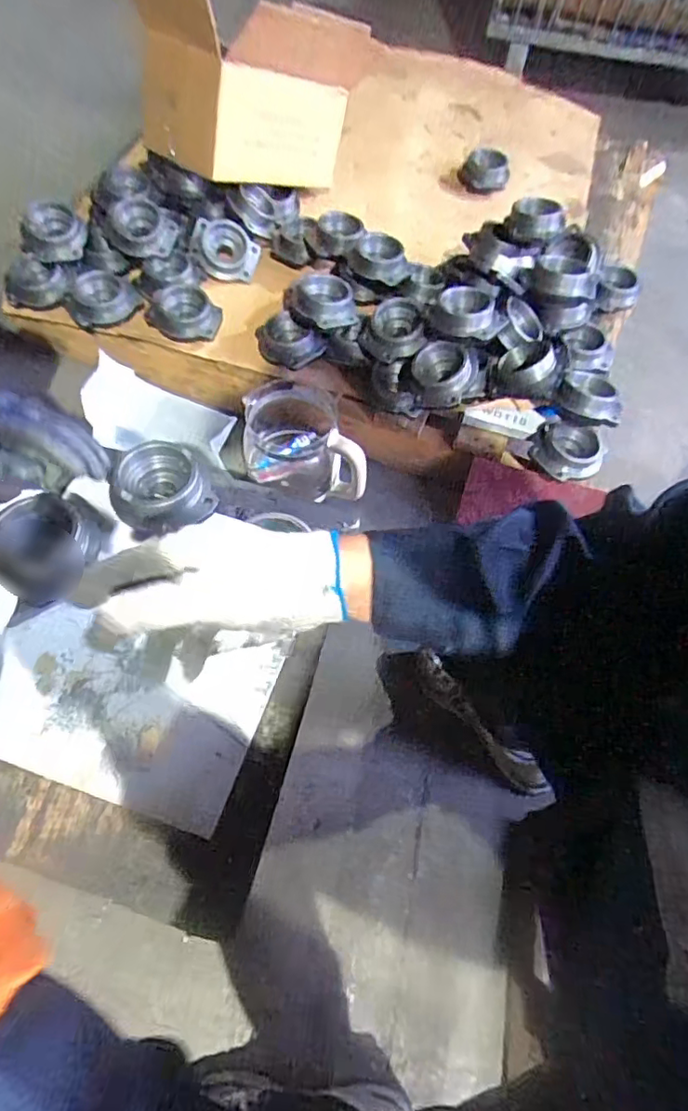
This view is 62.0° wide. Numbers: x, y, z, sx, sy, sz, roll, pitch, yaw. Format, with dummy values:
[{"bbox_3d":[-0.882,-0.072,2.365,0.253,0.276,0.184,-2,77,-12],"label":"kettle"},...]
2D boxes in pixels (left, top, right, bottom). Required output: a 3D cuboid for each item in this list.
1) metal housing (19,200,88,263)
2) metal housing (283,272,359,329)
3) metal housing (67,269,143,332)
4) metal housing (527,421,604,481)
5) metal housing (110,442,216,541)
[{"bbox_3d":[-0.511,-0.568,0.997,0.109,0.091,0.050,-10,62,-9],"label":"metal housing"},{"bbox_3d":[-0.038,-0.411,0.927,0.098,0.056,0.088,-12,63,-11],"label":"metal housing"},{"bbox_3d":[-0.427,-0.449,1.002,0.092,0.052,0.100,2,61,-3],"label":"metal housing"},{"bbox_3d":[0.345,-0.160,0.882,0.100,0.046,0.074,31,64,13],"label":"metal housing"},{"bbox_3d":[-0.191,-0.069,0.600,0.098,0.047,0.086,-24,65,-16],"label":"metal housing"}]

